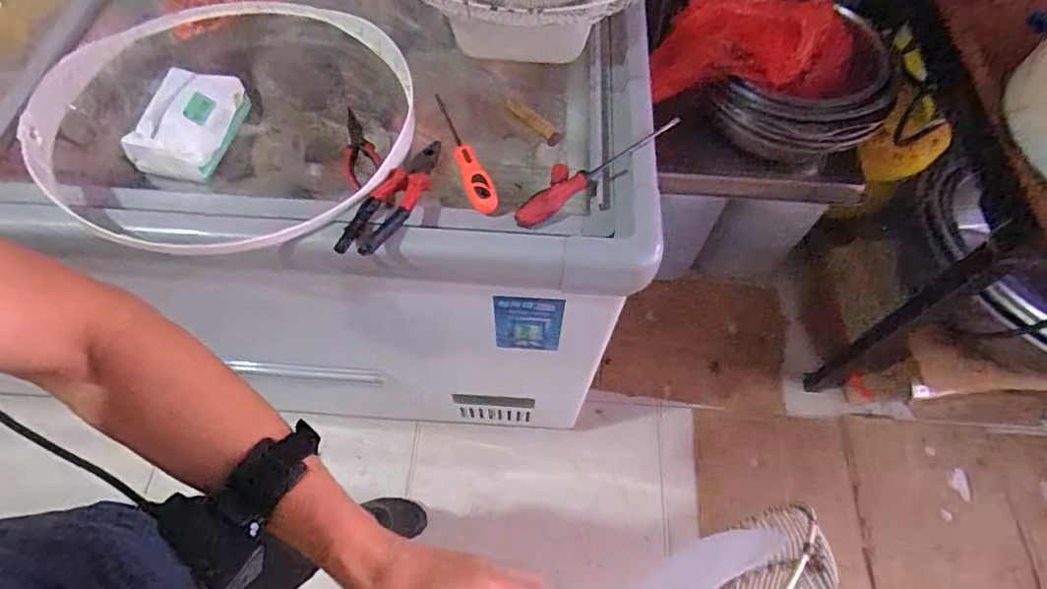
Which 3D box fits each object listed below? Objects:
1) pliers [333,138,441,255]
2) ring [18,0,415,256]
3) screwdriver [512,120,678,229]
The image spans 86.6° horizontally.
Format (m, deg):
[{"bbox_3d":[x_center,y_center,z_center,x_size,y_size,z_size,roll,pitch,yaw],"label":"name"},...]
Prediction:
[{"bbox_3d":[-0.153,-0.119,0.669,0.051,0.029,0.195,22,64,9],"label":"pliers"},{"bbox_3d":[-0.372,-0.239,0.712,0.451,0.038,0.446,3,59,-5],"label":"ring"},{"bbox_3d":[0.099,-0.161,0.698,0.258,0.034,0.029,-34,69,-18],"label":"screwdriver"}]

